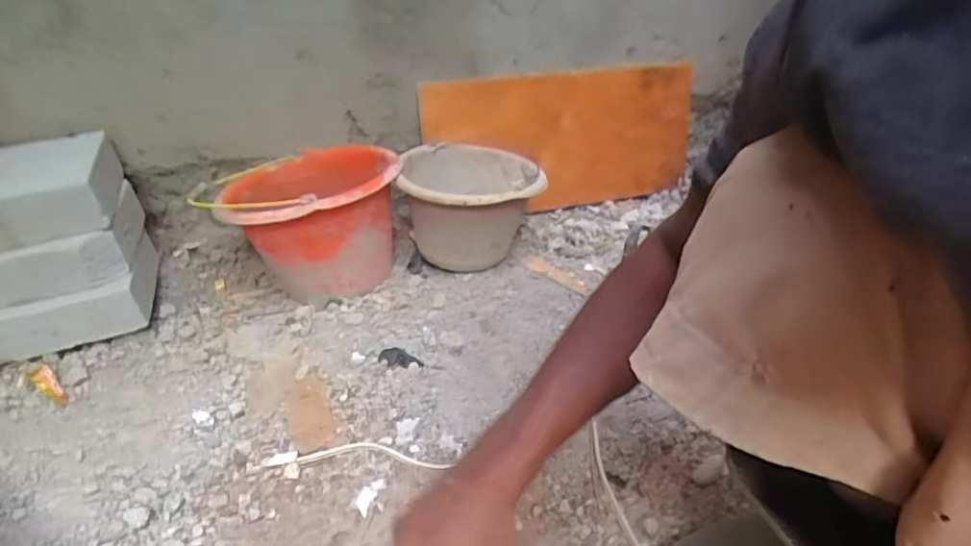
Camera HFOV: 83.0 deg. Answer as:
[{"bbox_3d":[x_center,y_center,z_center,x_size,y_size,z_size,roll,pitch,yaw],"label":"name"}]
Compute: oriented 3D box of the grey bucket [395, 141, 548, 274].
[{"bbox_3d":[-0.019,-0.112,0.971,0.224,0.186,0.223,-2,35,1],"label":"grey bucket"}]

